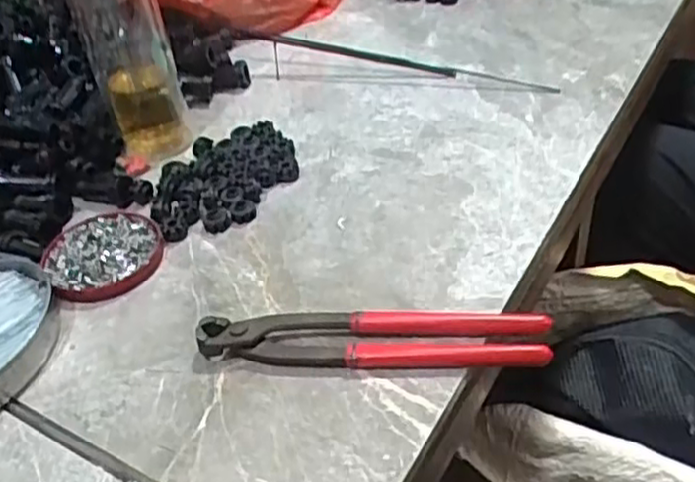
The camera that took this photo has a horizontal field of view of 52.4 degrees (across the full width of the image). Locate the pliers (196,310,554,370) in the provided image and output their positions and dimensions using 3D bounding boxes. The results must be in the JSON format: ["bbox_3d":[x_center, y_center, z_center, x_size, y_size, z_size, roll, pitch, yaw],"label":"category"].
[{"bbox_3d":[0.014,0.058,0.416,0.201,0.018,0.033,0,41,7],"label":"pliers"}]

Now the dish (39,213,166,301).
[{"bbox_3d":[-0.175,0.010,0.509,0.080,0.014,0.079,-4,41,3],"label":"dish"}]

